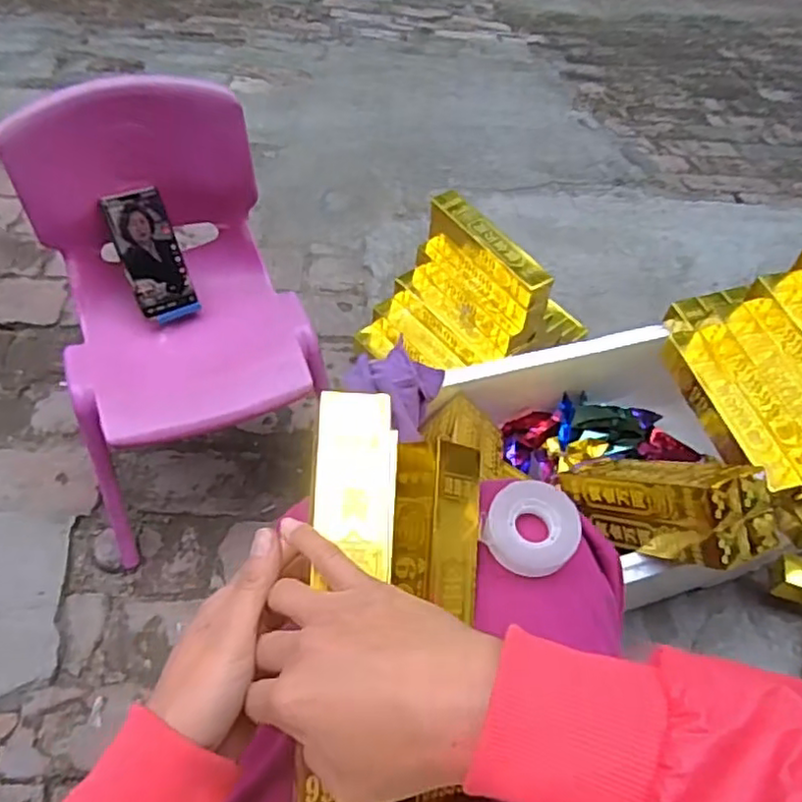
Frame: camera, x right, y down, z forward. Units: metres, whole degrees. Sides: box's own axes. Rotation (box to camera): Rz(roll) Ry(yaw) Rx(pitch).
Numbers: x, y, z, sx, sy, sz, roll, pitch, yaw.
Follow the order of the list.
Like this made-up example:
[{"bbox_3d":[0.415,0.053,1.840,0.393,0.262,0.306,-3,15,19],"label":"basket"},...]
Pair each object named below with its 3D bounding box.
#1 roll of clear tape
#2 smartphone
[{"bbox_3d":[0.088,0.082,0.439,0.062,0.015,0.062,0,68,0],"label":"roll of clear tape"},{"bbox_3d":[-0.322,-0.191,0.845,0.068,0.152,0.010,-21,14,-22],"label":"smartphone"}]

